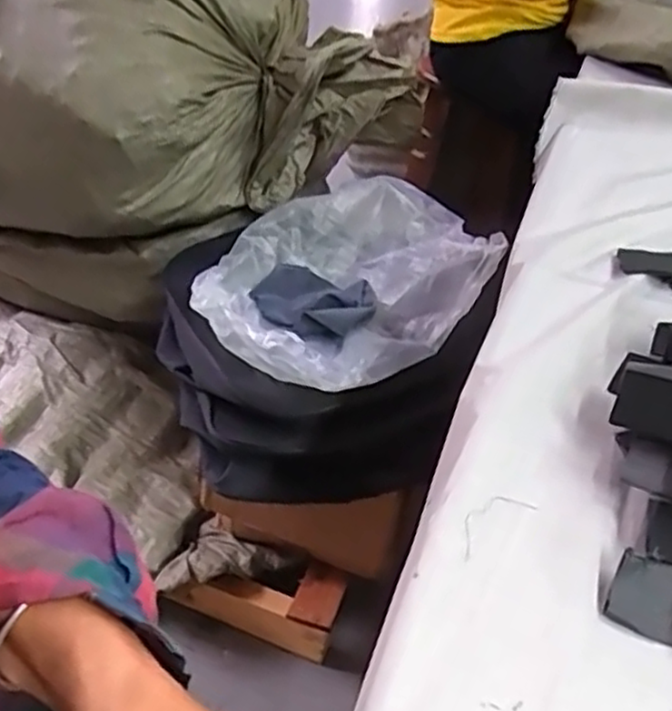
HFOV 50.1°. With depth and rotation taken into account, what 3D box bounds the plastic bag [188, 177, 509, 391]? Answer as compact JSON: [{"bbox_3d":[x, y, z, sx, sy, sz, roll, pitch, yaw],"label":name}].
[{"bbox_3d":[0.009,-0.114,1.008,0.392,0.119,0.328,-21,47,-31],"label":"plastic bag"}]

